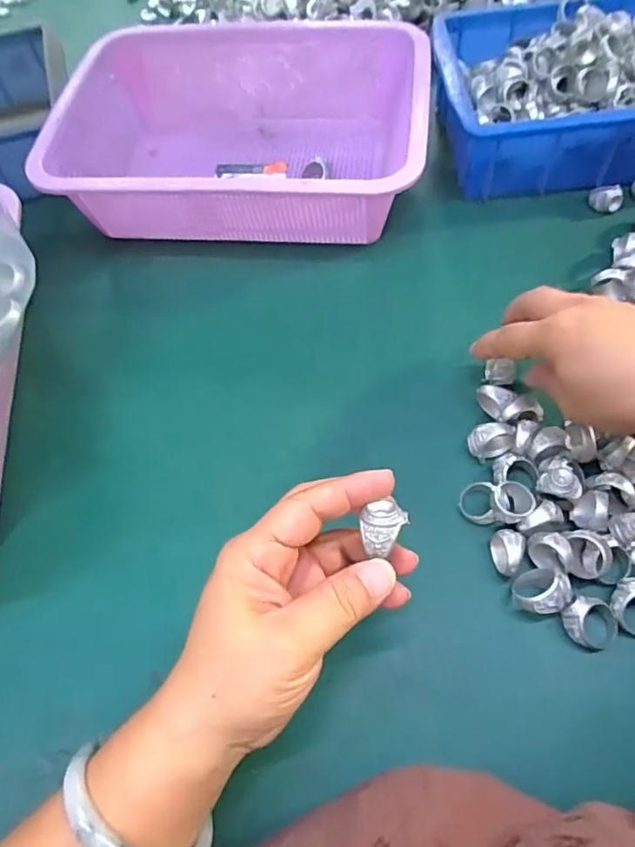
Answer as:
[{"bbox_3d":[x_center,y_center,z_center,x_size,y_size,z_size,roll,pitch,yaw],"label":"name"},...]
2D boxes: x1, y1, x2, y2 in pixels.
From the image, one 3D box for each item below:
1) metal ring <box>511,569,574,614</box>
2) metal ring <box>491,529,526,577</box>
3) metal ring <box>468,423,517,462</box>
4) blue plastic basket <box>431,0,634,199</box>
[{"bbox_3d":[0.122,0.095,0.310,0.029,0.026,0.022,-5,61,0],"label":"metal ring"},{"bbox_3d":[0.109,0.075,0.322,0.015,0.021,0.025,1,61,3],"label":"metal ring"},{"bbox_3d":[0.110,0.012,0.357,0.028,0.022,0.017,-10,61,-3],"label":"metal ring"},{"bbox_3d":[0.227,-0.288,0.489,0.243,0.085,0.180,-2,61,2],"label":"blue plastic basket"}]

